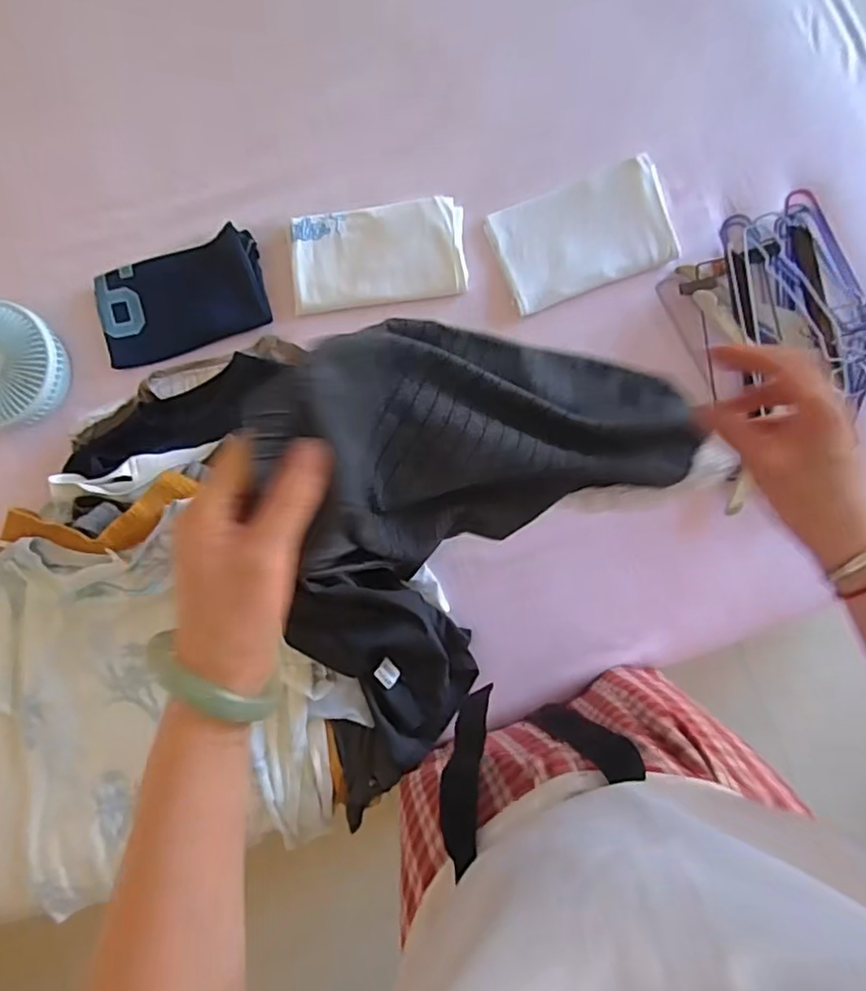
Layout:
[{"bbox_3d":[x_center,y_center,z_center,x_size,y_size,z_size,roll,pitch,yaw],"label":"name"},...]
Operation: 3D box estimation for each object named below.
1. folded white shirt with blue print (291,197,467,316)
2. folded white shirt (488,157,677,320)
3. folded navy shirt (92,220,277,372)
[{"bbox_3d":[-0.079,-0.347,0.878,0.246,0.020,0.140,-7,86,3],"label":"folded white shirt with blue print"},{"bbox_3d":[0.214,-0.369,0.870,0.242,0.026,0.152,-20,86,2],"label":"folded white shirt"},{"bbox_3d":[-0.365,-0.284,0.887,0.244,0.031,0.145,-17,86,2],"label":"folded navy shirt"}]

